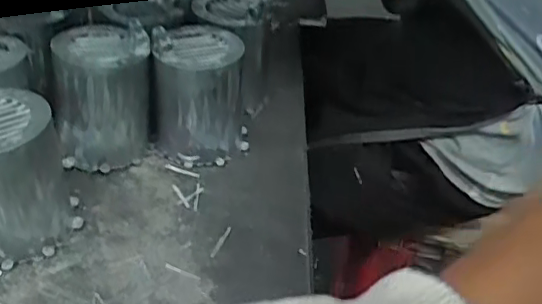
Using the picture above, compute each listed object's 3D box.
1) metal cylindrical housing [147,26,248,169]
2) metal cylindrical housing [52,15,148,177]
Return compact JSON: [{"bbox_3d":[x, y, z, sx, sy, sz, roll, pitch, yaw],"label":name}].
[{"bbox_3d":[-0.068,-0.060,0.574,0.090,0.120,0.084,4,37,-3],"label":"metal cylindrical housing"},{"bbox_3d":[-0.162,-0.060,0.555,0.085,0.133,0.093,4,37,-3],"label":"metal cylindrical housing"}]

